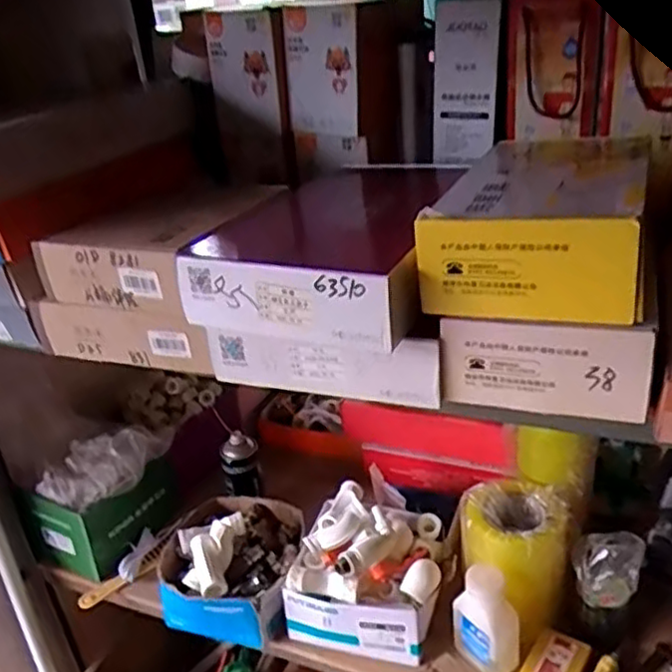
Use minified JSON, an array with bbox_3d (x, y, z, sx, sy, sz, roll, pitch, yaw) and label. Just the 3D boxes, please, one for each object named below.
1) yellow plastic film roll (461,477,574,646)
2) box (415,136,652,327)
[{"bbox_3d":[0.250,0.306,0.940,0.139,0.157,0.134,-6,27,3],"label":"yellow plastic film roll"},{"bbox_3d":[0.208,-0.113,0.641,0.172,0.084,0.267,7,30,26],"label":"box"}]

